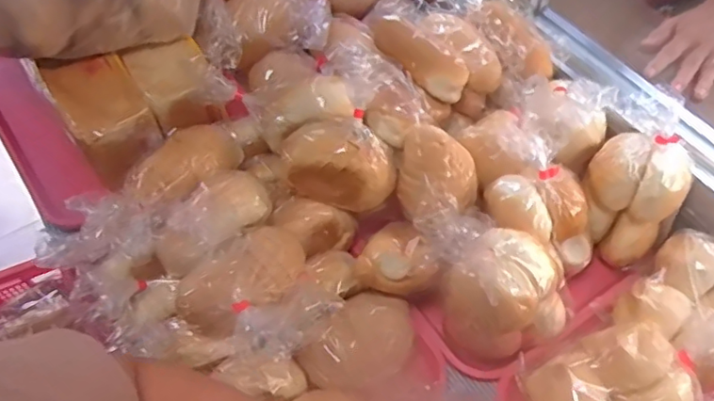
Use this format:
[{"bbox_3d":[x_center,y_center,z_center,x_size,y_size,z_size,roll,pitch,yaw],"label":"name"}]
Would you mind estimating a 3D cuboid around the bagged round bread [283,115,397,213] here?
[{"bbox_3d":[-0.020,-0.040,0.617,0.123,0.090,0.067,4,57,4],"label":"bagged round bread"}]

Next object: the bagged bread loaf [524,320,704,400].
[{"bbox_3d":[0.246,0.178,0.533,0.142,0.060,0.115,-26,60,-14],"label":"bagged bread loaf"}]

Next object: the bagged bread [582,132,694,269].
[{"bbox_3d":[0.299,-0.006,0.625,0.076,0.125,0.106,-32,62,-18],"label":"bagged bread"}]

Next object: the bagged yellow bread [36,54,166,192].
[{"bbox_3d":[-0.308,-0.101,0.713,0.092,0.092,0.144,-30,61,-17],"label":"bagged yellow bread"}]

